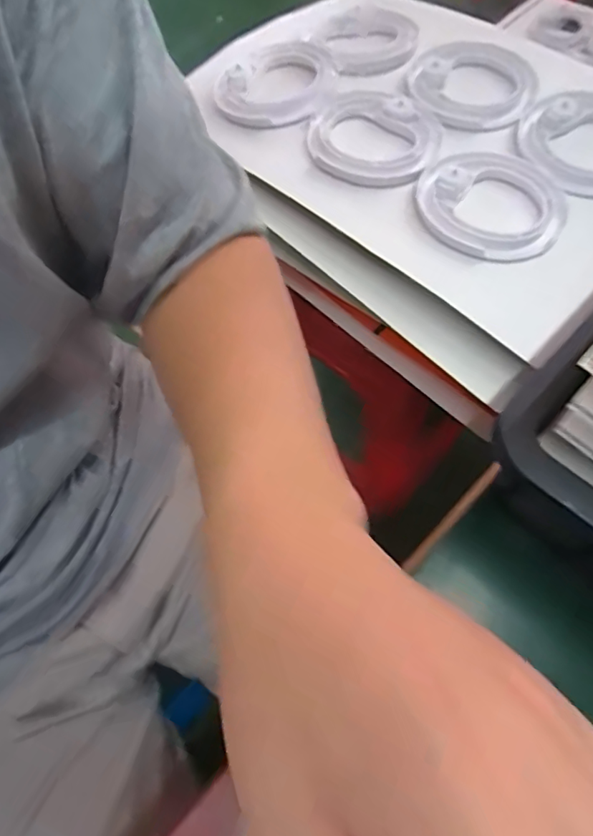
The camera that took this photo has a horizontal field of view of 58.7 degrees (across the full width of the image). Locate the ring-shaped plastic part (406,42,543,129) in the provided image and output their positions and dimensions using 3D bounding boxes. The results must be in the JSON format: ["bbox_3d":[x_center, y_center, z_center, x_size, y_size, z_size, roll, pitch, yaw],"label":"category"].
[{"bbox_3d":[0.191,-0.361,0.566,0.125,0.024,0.142,33,69,17],"label":"ring-shaped plastic part"}]

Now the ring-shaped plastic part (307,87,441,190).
[{"bbox_3d":[0.077,-0.287,0.530,0.126,0.012,0.139,17,65,10],"label":"ring-shaped plastic part"}]

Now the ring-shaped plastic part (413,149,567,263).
[{"bbox_3d":[0.181,-0.203,0.486,0.132,0.016,0.133,-1,63,2],"label":"ring-shaped plastic part"}]

